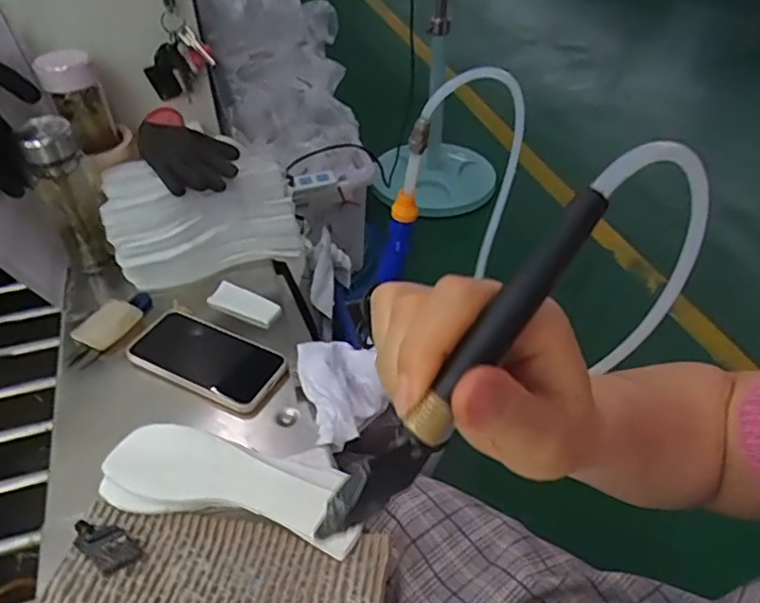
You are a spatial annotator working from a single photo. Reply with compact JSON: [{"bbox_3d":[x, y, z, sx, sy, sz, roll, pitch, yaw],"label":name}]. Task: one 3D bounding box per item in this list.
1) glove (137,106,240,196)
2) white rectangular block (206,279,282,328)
[{"bbox_3d":[-0.232,-0.184,0.729,0.095,0.021,0.205,-27,51,-27],"label":"glove"},{"bbox_3d":[-0.157,0.003,0.705,0.088,0.013,0.035,22,47,19],"label":"white rectangular block"}]

